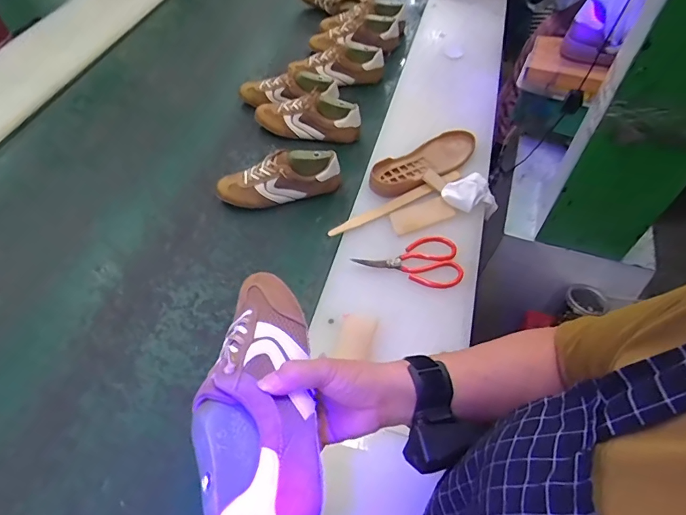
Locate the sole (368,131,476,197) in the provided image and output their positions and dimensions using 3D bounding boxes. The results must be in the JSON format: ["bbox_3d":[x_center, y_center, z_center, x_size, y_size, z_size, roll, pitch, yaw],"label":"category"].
[{"bbox_3d":[0.163,-0.197,0.882,0.253,0.027,0.092,-33,59,-22],"label":"sole"}]

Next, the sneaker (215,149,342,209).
[{"bbox_3d":[-0.133,-0.162,0.896,0.257,0.101,0.076,-9,54,-8],"label":"sneaker"}]

